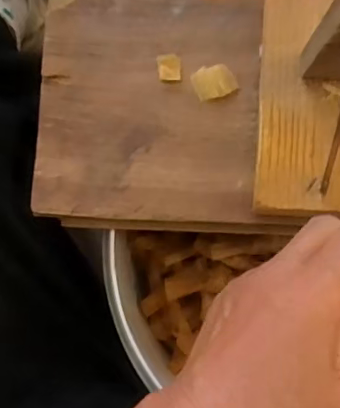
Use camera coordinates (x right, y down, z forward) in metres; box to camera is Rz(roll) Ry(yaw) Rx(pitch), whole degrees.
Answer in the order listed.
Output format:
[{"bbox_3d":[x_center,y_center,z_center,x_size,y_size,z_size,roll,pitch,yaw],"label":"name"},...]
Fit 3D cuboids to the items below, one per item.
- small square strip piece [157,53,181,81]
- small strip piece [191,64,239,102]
[{"bbox_3d":[-0.001,-0.090,0.370,0.015,0.006,0.018,-2,80,2],"label":"small square strip piece"},{"bbox_3d":[0.029,-0.080,0.367,0.026,0.005,0.022,-19,80,-1],"label":"small strip piece"}]

